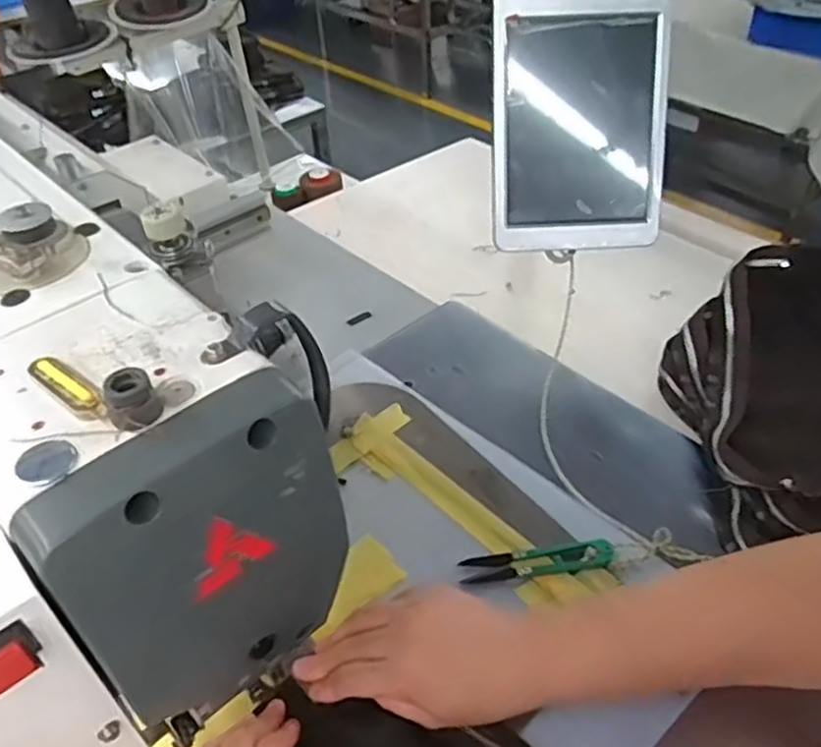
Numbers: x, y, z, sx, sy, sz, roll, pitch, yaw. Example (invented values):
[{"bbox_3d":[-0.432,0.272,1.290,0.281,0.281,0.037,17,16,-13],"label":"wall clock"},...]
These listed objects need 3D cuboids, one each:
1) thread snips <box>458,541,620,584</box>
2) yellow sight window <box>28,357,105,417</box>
[{"bbox_3d":[0.089,0.130,0.499,0.106,0.011,0.023,-6,42,-4],"label":"thread snips"},{"bbox_3d":[-0.129,0.004,0.270,0.043,0.004,0.011,27,50,28],"label":"yellow sight window"}]

